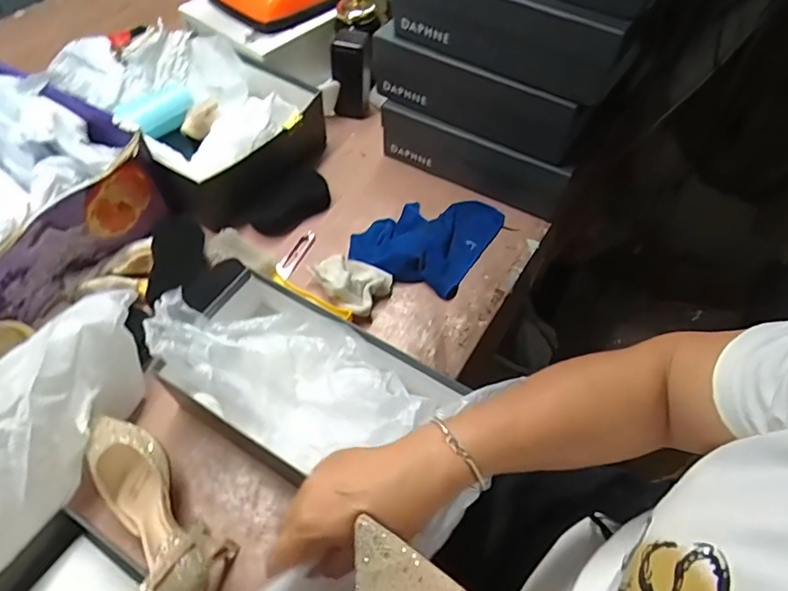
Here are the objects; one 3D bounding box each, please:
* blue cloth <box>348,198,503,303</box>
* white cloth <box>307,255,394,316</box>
[{"bbox_3d":[0.049,-0.093,0.765,0.161,0.023,0.194,28,59,18],"label":"blue cloth"},{"bbox_3d":[-0.058,-0.021,0.707,0.101,0.043,0.077,31,60,19],"label":"white cloth"}]

